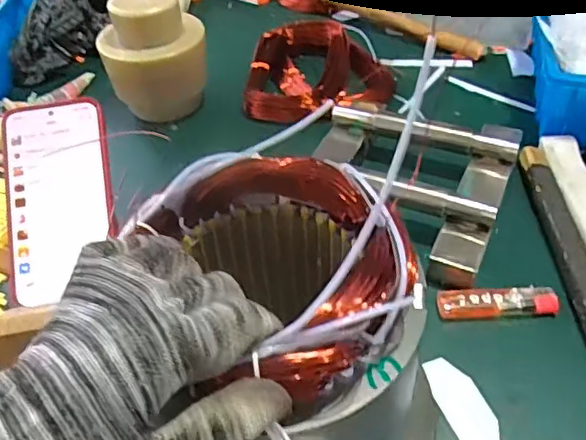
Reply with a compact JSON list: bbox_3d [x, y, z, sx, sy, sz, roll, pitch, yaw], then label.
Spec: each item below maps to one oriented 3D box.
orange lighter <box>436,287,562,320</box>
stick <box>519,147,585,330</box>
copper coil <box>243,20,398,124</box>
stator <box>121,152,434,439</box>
[{"bbox_3d":[0.154,0.063,0.445,0.086,0.013,0.022,-1,43,4],"label":"orange lighter"},{"bbox_3d":[0.222,0.028,0.470,0.023,0.019,0.261,-1,43,4],"label":"stick"},{"bbox_3d":[0.029,-0.169,0.691,0.177,0.059,0.146,12,46,17],"label":"copper coil"},{"bbox_3d":[0.004,0.071,0.309,0.148,0.196,0.146,1,44,6],"label":"stator"}]

